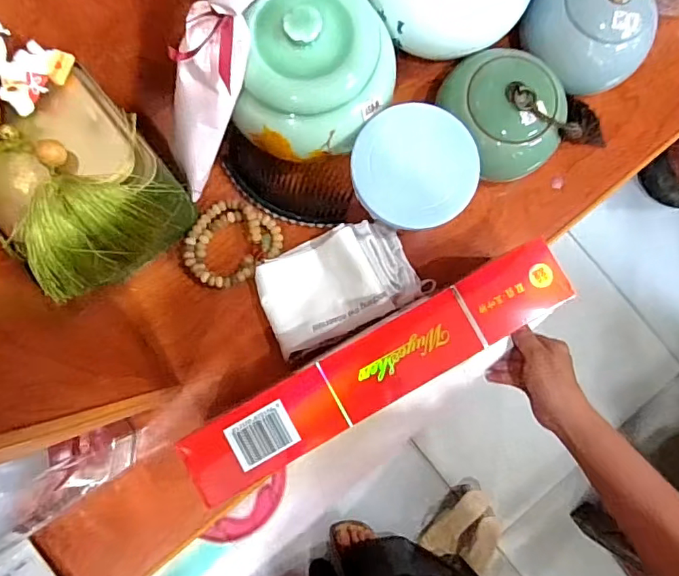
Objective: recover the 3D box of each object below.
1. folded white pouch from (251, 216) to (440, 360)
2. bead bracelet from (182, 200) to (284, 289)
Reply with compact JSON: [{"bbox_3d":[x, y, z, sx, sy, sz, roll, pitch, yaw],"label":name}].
[{"bbox_3d":[0.000,-0.006,0.420,0.129,0.043,0.079,-26,89,-5],"label":"folded white pouch"},{"bbox_3d":[-0.091,-0.038,0.428,0.076,0.016,0.066,-42,91,-5],"label":"bead bracelet"}]

